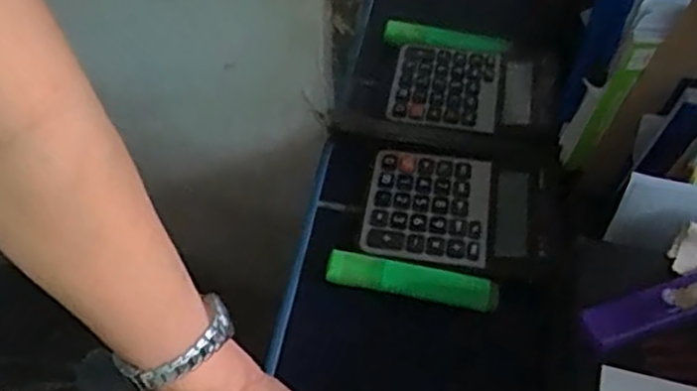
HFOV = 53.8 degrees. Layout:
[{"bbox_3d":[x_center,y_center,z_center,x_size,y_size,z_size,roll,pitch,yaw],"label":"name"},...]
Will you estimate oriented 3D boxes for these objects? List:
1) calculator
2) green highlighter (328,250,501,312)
[{"bbox_3d":[0.087,0.010,0.504,0.146,0.025,0.097,12,53,7],"label":"calculator"},{"bbox_3d":[0.044,0.057,0.474,0.116,0.013,0.023,11,53,6],"label":"green highlighter"}]

